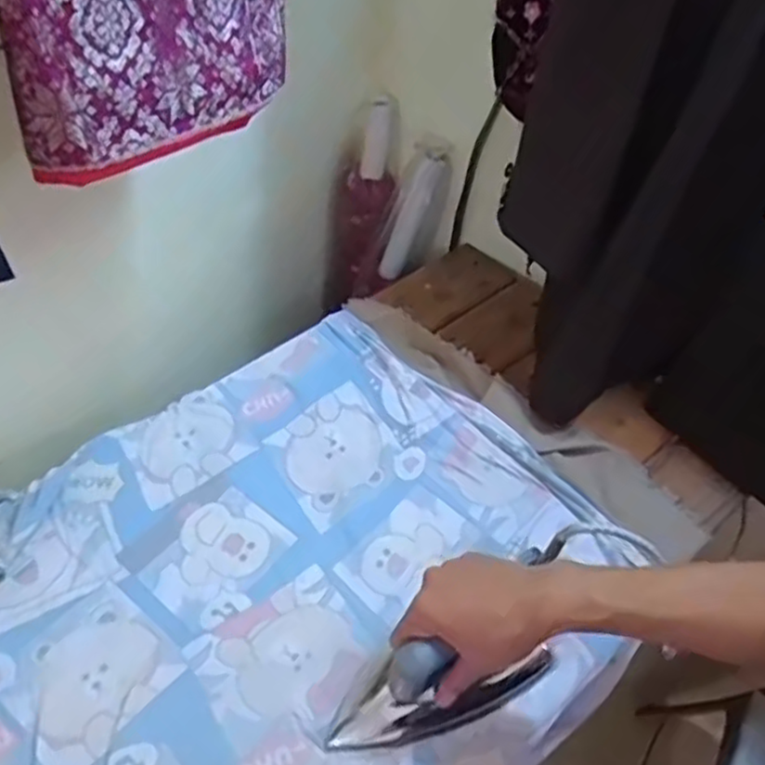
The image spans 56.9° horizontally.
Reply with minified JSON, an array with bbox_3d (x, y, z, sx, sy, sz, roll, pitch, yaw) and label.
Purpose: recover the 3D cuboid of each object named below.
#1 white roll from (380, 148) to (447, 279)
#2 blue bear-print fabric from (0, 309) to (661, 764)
[{"bbox_3d":[0.036,-0.225,0.945,0.031,0.188,0.032,16,36,-12],"label":"white roll"},{"bbox_3d":[-0.094,0.184,0.640,0.563,0.048,0.481,-33,58,-27],"label":"blue bear-print fabric"}]

